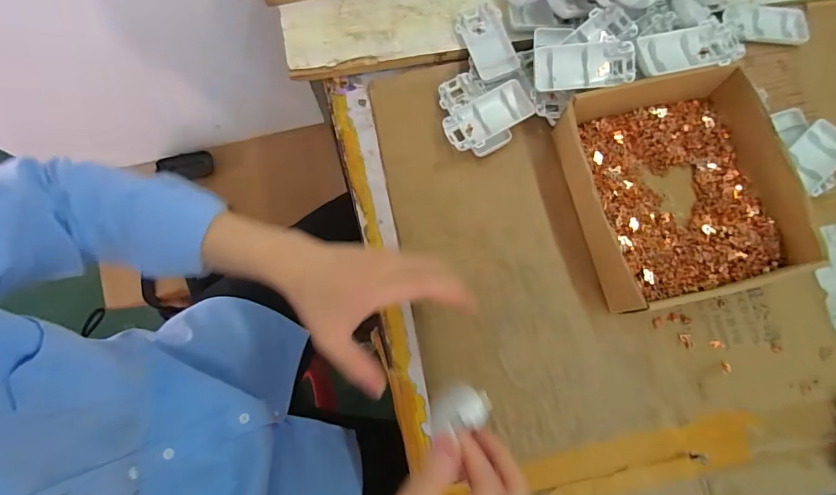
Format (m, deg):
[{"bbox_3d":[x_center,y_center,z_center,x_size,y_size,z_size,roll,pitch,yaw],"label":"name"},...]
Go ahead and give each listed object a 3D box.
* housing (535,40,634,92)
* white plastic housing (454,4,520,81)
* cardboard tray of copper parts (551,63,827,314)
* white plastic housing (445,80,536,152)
[{"bbox_3d":[0.168,-0.184,0.434,0.096,0.017,0.046,-1,99,9],"label":"housing"},{"bbox_3d":[0.079,-0.234,0.486,0.051,0.011,0.093,-17,79,-5],"label":"white plastic housing"},{"bbox_3d":[0.253,-0.058,0.424,0.203,0.062,0.209,-15,78,-4],"label":"cardboard tray of copper parts"},{"bbox_3d":[0.077,-0.141,0.469,0.097,0.023,0.048,-29,80,-7],"label":"white plastic housing"}]

